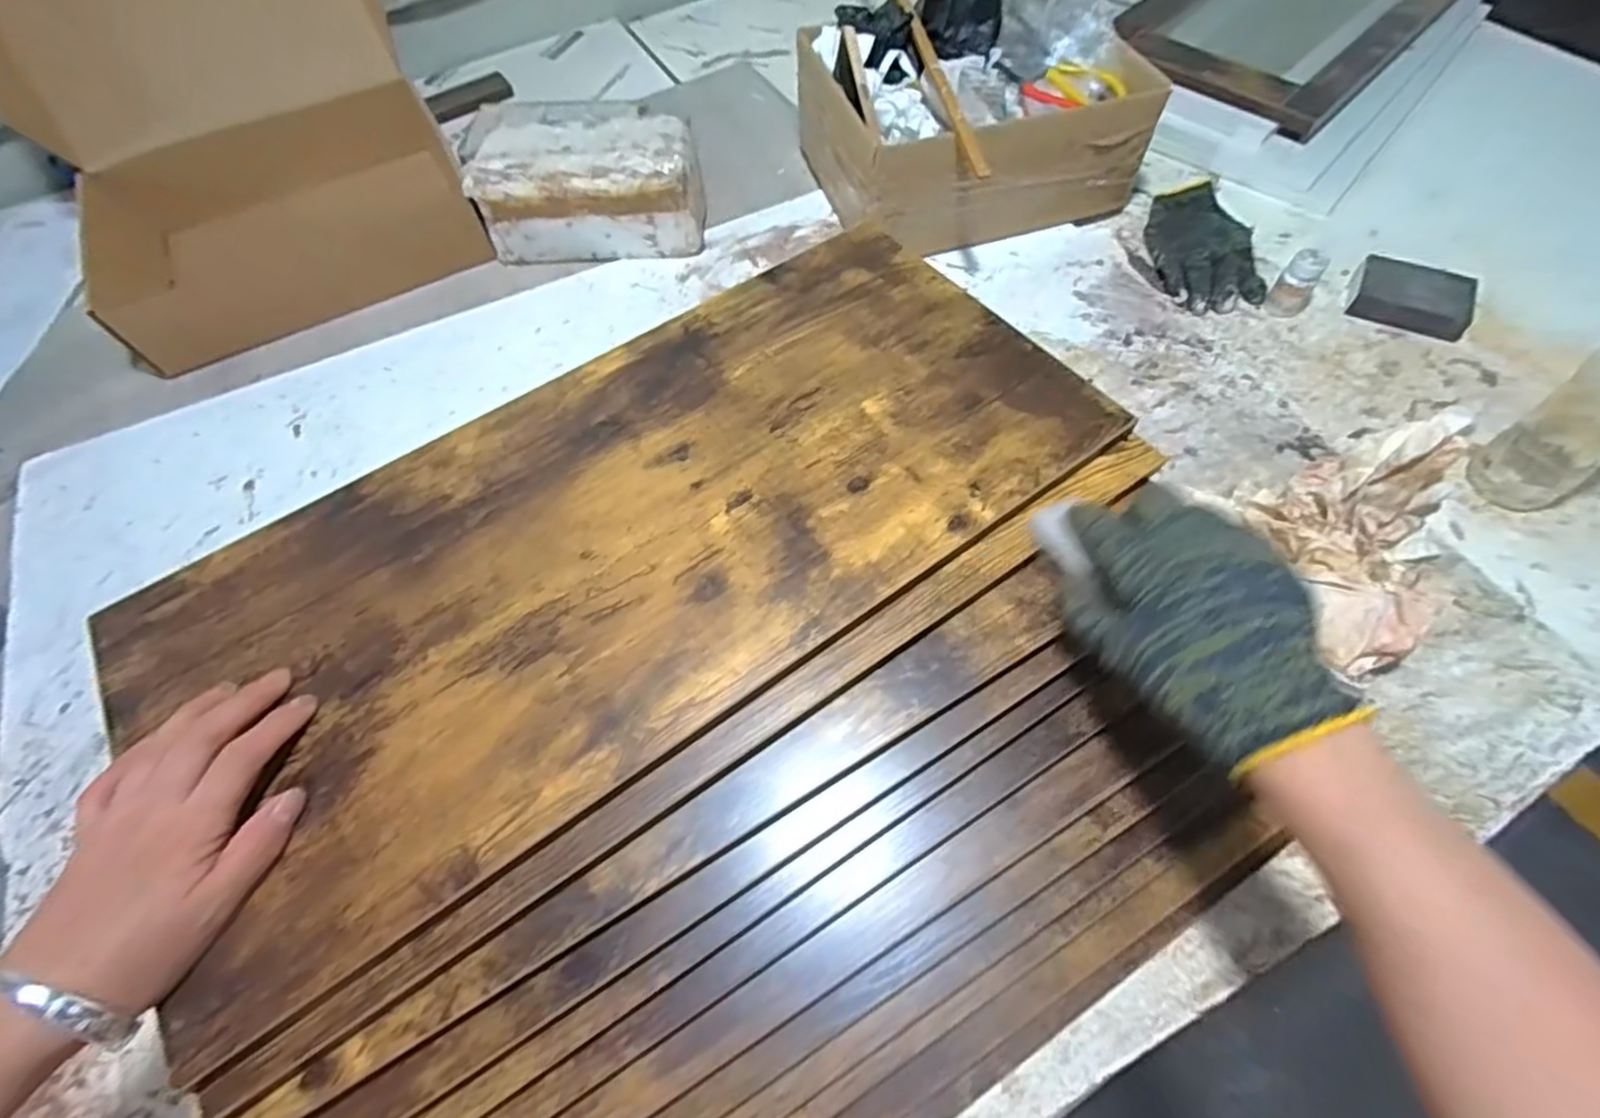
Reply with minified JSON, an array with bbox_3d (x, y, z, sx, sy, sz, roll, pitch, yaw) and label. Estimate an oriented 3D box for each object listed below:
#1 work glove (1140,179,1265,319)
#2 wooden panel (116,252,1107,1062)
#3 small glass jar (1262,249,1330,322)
[{"bbox_3d":[0.436,-0.341,0.736,0.094,0.029,0.180,1,61,3],"label":"work glove"},{"bbox_3d":[-0.101,-0.027,0.418,0.565,0.010,0.261,-33,64,-14],"label":"wooden panel"},{"bbox_3d":[0.489,-0.269,0.666,0.036,0.059,0.032,37,69,21],"label":"small glass jar"}]

